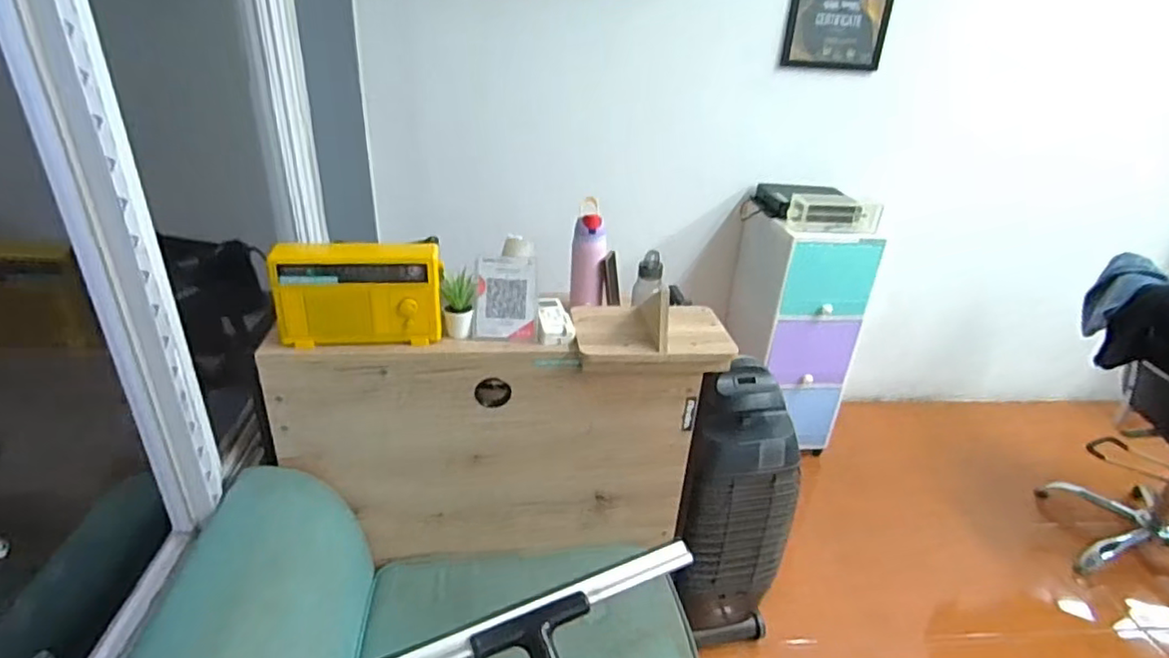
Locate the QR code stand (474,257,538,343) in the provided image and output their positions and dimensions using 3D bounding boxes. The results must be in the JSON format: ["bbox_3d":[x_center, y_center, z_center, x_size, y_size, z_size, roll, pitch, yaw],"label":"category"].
[{"bbox_3d":[-0.145,-0.057,1.151,0.116,0.130,0.083,3,31,-5],"label":"QR code stand"}]

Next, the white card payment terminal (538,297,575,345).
[{"bbox_3d":[-0.058,-0.023,1.208,0.063,0.025,0.157,0,32,-11],"label":"white card payment terminal"}]

